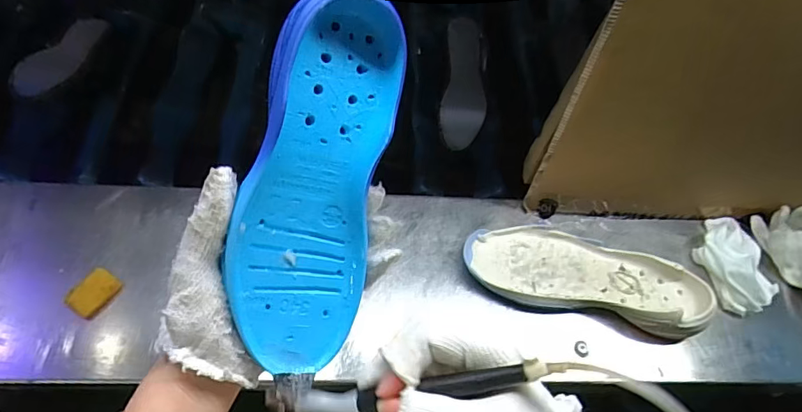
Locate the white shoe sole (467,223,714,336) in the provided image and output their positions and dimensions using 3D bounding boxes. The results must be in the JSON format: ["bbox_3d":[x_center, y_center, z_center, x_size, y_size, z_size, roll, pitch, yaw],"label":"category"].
[{"bbox_3d":[0.214,0.082,0.587,0.278,0.043,0.102,13,57,3],"label":"white shoe sole"}]

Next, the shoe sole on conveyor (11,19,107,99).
[{"bbox_3d":[-0.476,-0.214,0.699,0.054,0.008,0.192,22,43,-16],"label":"shoe sole on conveyor"}]

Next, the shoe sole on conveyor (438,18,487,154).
[{"bbox_3d":[0.099,-0.194,0.778,0.067,0.012,0.207,4,81,-2],"label":"shoe sole on conveyor"}]

